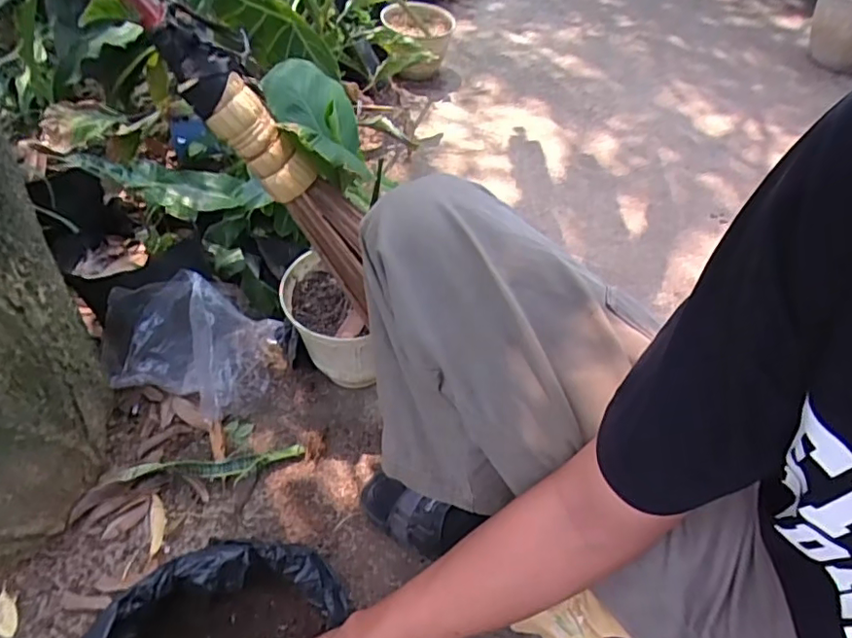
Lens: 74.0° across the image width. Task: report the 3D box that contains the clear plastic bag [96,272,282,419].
[{"bbox_3d":[-0.356,0.034,0.845,0.233,0.179,0.124,0,50,1],"label":"clear plastic bag"}]

